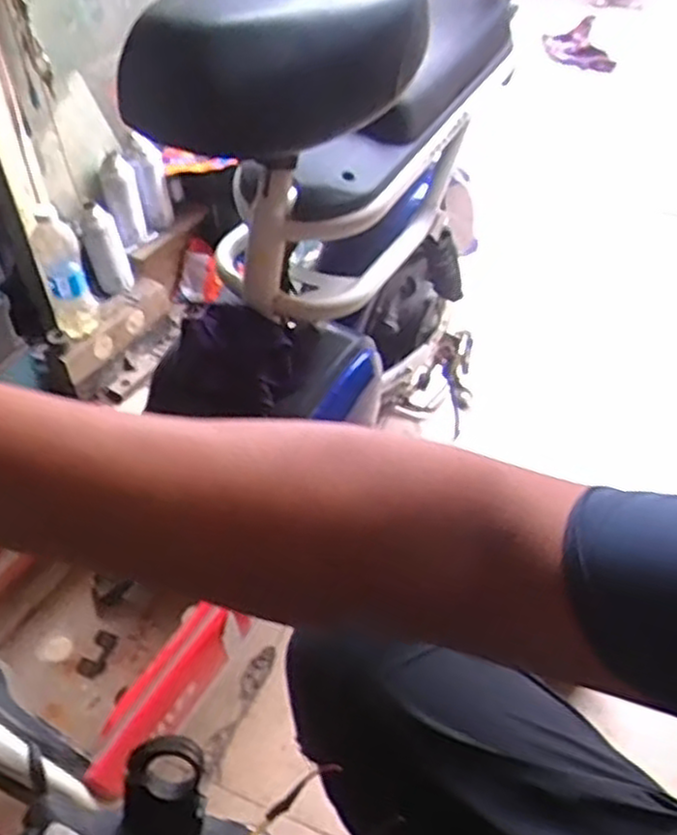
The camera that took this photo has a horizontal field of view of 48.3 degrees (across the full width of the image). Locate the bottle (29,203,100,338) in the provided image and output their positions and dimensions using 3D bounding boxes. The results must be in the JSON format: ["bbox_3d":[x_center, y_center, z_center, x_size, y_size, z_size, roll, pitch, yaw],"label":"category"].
[{"bbox_3d":[-0.439,-0.234,1.208,0.070,0.205,0.083,-20,50,-18],"label":"bottle"}]

